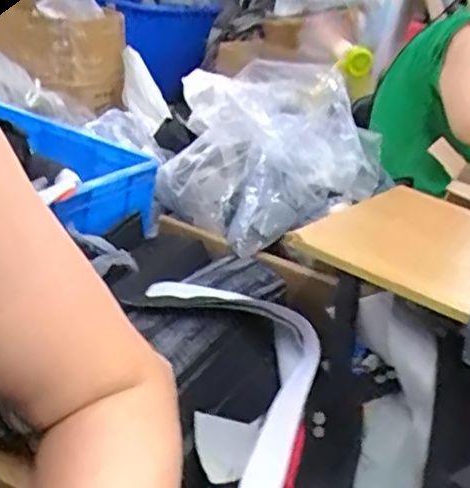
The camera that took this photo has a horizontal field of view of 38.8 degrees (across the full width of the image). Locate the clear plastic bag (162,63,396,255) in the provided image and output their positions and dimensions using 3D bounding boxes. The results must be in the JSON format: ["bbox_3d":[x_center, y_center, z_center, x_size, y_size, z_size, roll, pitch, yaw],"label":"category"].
[{"bbox_3d":[0.065,-0.142,1.002,0.262,0.223,0.216,-7,29,-34],"label":"clear plastic bag"}]

